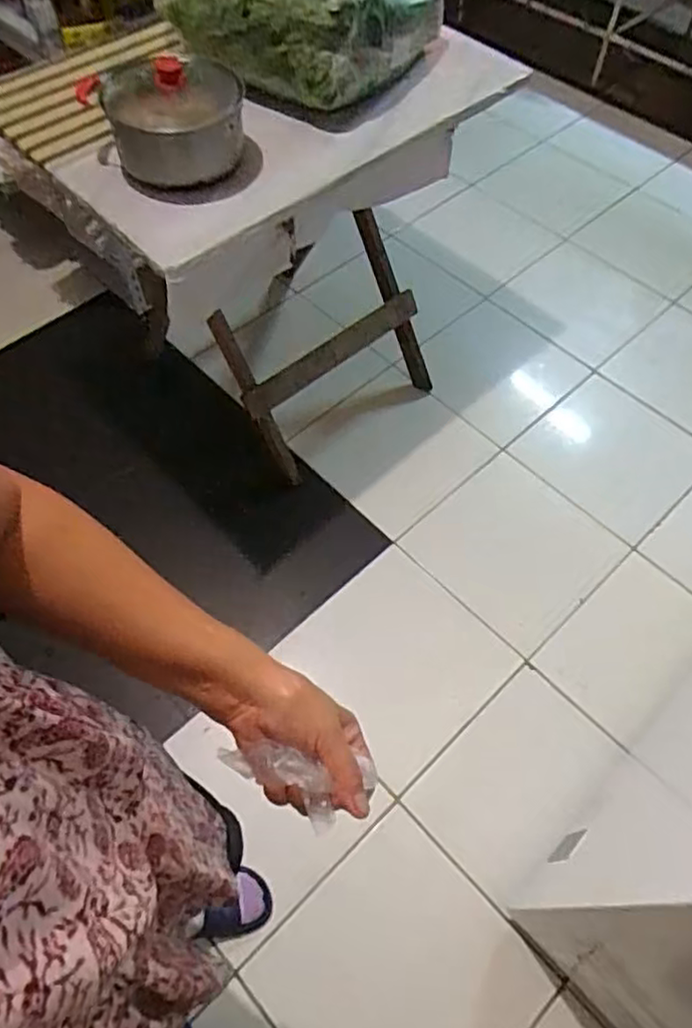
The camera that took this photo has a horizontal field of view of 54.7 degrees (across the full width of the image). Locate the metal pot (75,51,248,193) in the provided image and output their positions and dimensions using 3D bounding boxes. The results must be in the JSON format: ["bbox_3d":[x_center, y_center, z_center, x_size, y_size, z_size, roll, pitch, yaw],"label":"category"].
[{"bbox_3d":[-0.285,-0.627,1.061,0.230,0.139,0.232,0,59,0],"label":"metal pot"}]

